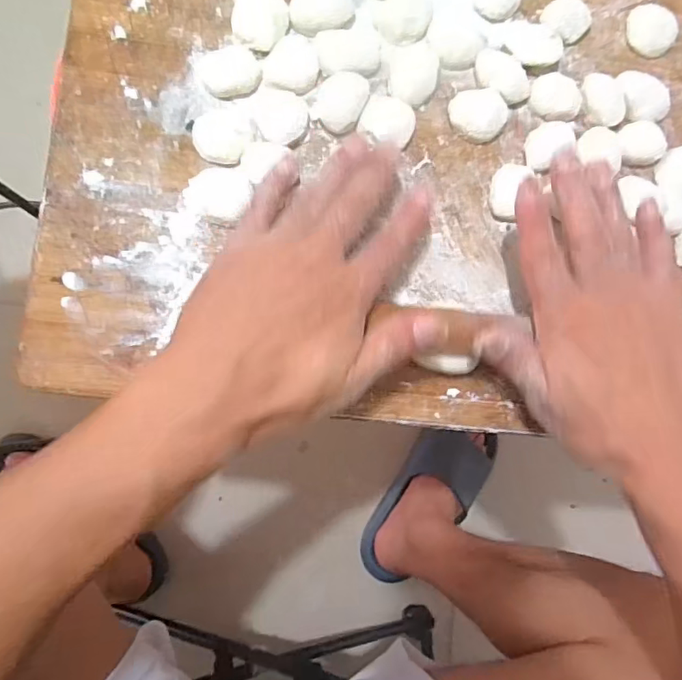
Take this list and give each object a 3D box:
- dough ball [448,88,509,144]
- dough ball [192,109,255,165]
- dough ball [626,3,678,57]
[{"bbox_3d":[0.089,-0.148,0.350,0.036,0.013,0.037,1,85,-8],"label":"dough ball"},{"bbox_3d":[-0.073,-0.126,0.326,0.034,0.011,0.035,1,85,-8],"label":"dough ball"},{"bbox_3d":[0.217,-0.218,0.376,0.030,0.015,0.036,-38,91,-9],"label":"dough ball"}]

